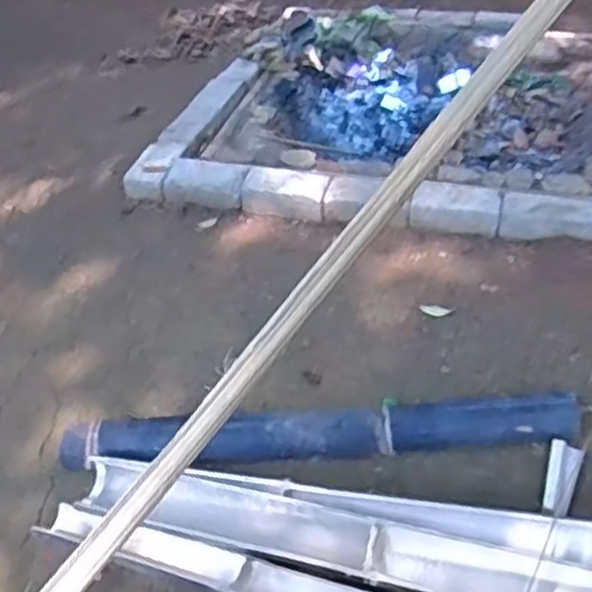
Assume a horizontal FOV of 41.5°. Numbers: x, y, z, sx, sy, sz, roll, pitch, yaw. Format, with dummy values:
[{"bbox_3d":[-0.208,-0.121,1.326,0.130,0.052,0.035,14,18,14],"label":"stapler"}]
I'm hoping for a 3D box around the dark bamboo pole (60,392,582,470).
[{"bbox_3d":[0.046,0.243,1.424,0.923,0.051,0.107,-2,37,0],"label":"dark bamboo pole"}]

